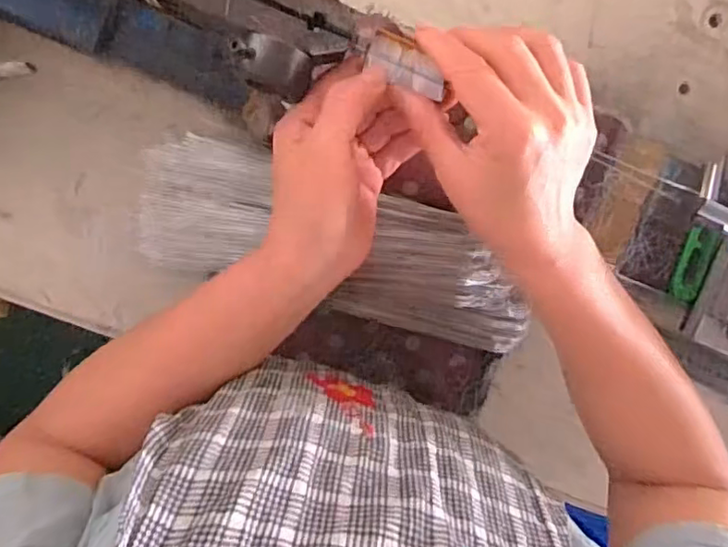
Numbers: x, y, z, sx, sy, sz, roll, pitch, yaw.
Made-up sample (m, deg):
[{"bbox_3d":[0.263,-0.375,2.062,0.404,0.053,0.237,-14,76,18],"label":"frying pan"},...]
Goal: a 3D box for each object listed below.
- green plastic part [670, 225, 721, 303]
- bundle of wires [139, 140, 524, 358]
[{"bbox_3d":[0.258,-0.007,0.466,0.020,0.013,0.060,19,94,-7],"label":"green plastic part"},{"bbox_3d":[-0.017,-0.020,0.467,0.307,0.033,0.098,16,94,-6],"label":"bundle of wires"}]

